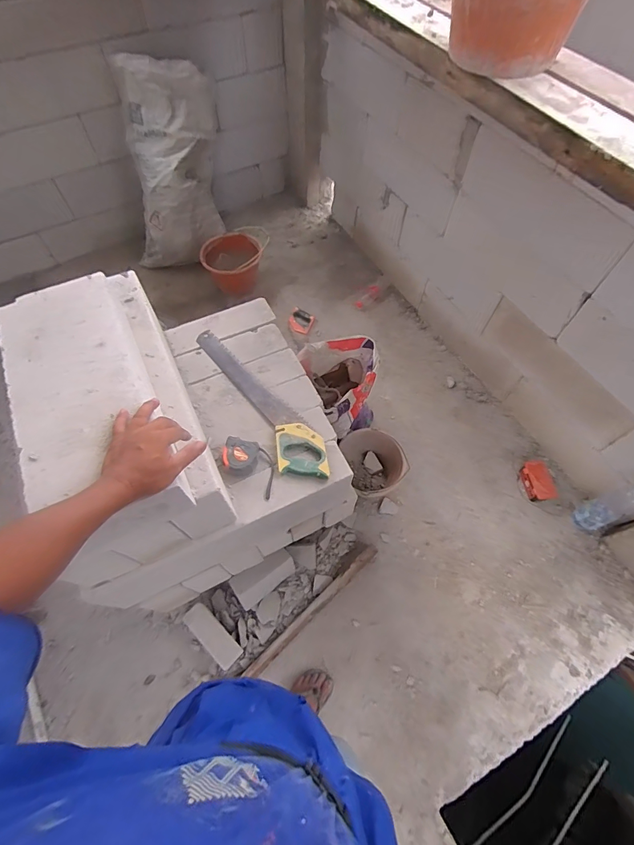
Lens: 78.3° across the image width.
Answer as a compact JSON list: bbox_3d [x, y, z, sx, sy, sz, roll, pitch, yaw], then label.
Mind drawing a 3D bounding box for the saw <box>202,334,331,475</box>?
[{"bbox_3d":[-0.156,-0.062,0.975,0.124,0.037,0.547,-34,68,-18],"label":"saw"}]

